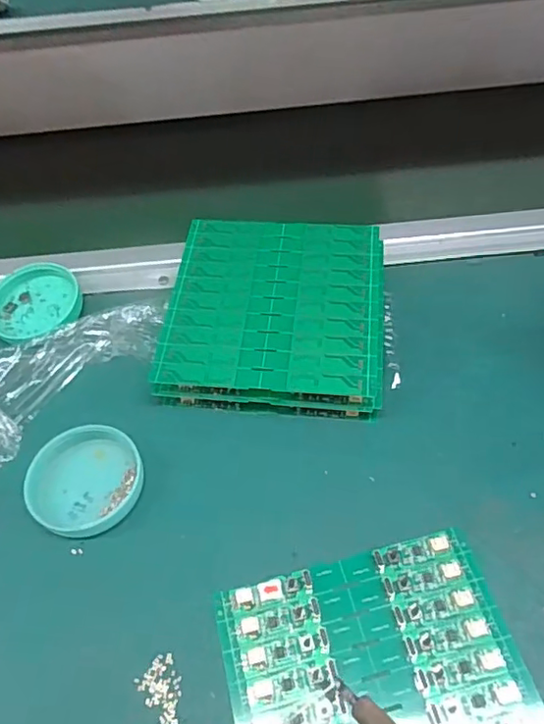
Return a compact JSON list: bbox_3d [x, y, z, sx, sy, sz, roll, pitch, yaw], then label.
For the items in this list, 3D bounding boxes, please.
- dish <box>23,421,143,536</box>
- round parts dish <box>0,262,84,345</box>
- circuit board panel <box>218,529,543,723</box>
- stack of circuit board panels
[{"bbox_3d":[-0.107,0.066,0.325,0.063,0.016,0.061,-2,54,3],"label":"dish"},{"bbox_3d":[-0.171,-0.045,0.409,0.065,0.012,0.068,-2,54,3],"label":"round parts dish"},{"bbox_3d":[0.054,0.157,0.254,0.133,0.005,0.137,-13,54,-5],"label":"circuit board panel"},{"bbox_3d":[0.004,-0.034,0.380,0.138,0.030,0.139,4,54,7],"label":"stack of circuit board panels"}]

